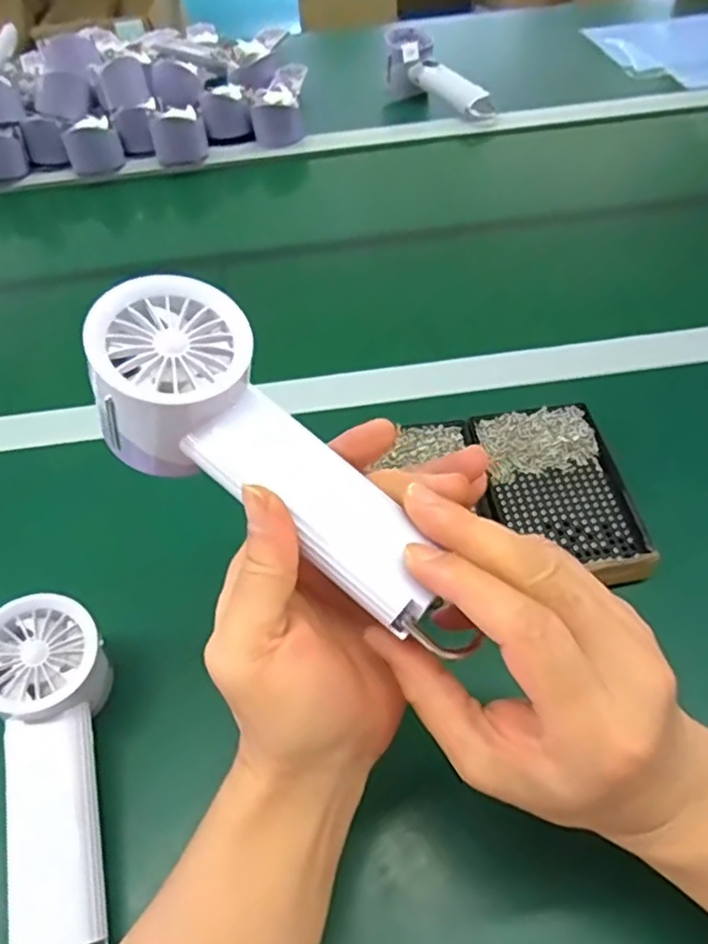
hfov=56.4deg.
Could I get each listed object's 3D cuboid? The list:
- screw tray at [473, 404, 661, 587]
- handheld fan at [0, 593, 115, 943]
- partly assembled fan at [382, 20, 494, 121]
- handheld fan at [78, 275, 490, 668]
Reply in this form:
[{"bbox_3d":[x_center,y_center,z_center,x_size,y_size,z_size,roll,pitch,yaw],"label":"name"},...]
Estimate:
[{"bbox_3d":[0.140,0.016,0.452,0.085,0.025,0.144,-9,52,-3],"label":"screw tray"},{"bbox_3d":[-0.151,0.156,0.343,0.059,0.059,0.181,-14,67,-7],"label":"handheld fan"},{"bbox_3d":[0.110,-0.515,0.876,0.052,0.072,0.185,-37,71,-22],"label":"partly assembled fan"},{"bbox_3d":[-0.033,0.005,0.270,0.184,0.047,0.063,45,64,6],"label":"handheld fan"}]

